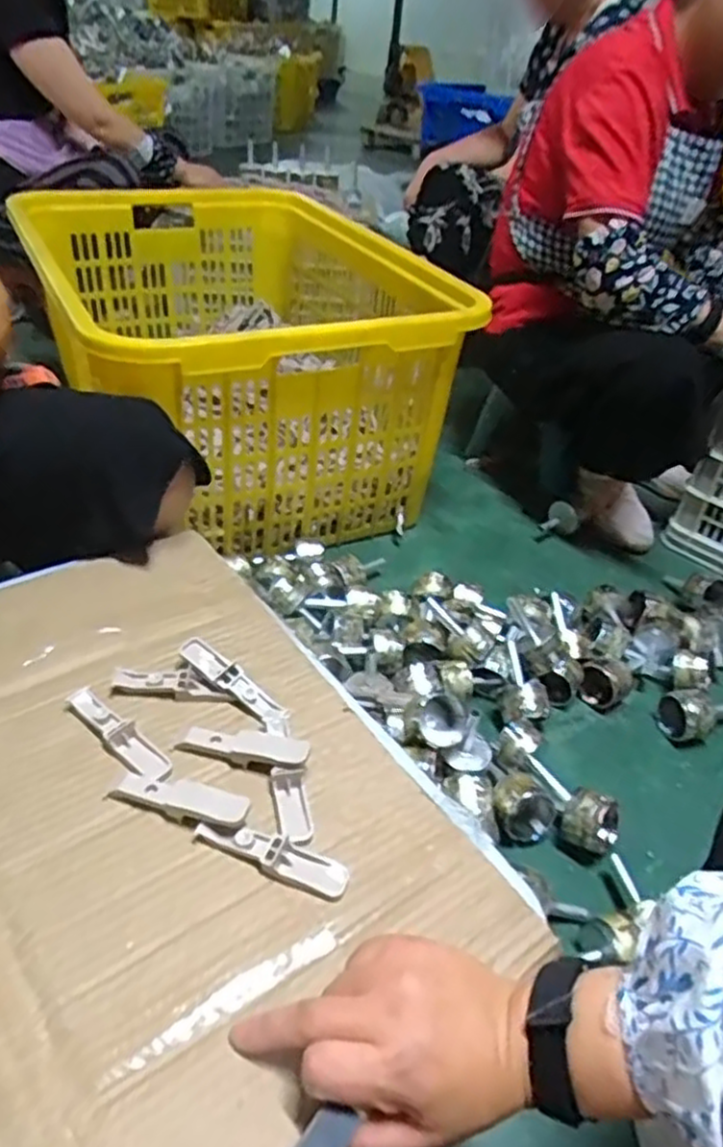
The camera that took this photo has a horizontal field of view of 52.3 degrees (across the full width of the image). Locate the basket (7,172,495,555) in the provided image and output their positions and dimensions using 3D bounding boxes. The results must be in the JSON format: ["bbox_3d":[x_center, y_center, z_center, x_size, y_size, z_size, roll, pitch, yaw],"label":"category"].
[{"bbox_3d":[-0.237,-0.417,1.344,0.606,0.357,0.857,-14,42,-23],"label":"basket"}]

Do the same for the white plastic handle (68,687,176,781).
[{"bbox_3d":[-0.170,0.110,0.519,0.098,0.009,0.022,31,45,29],"label":"white plastic handle"}]

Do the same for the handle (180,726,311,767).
[{"bbox_3d":[-0.081,0.122,0.516,0.088,0.018,0.023,10,38,5],"label":"handle"}]

